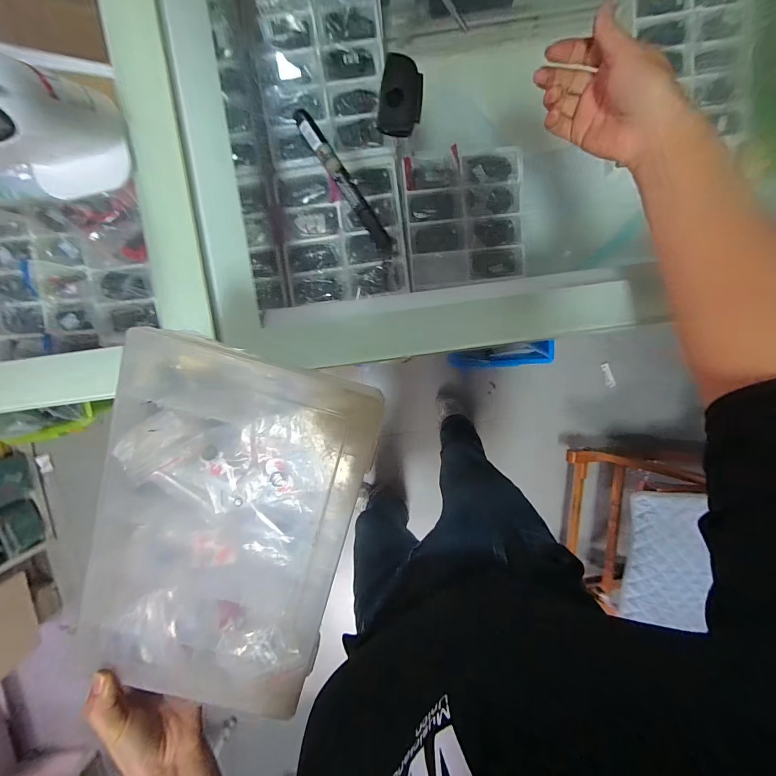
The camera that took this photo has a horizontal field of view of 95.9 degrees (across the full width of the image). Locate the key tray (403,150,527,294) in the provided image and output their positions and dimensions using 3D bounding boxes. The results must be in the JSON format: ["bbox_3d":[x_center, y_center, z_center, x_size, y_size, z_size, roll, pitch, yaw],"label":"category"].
[{"bbox_3d":[0.113,-0.252,0.528,0.170,0.038,0.189,-5,96,2],"label":"key tray"}]

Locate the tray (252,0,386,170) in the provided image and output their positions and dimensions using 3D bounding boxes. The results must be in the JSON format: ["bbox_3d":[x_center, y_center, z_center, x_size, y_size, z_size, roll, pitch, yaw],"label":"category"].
[{"bbox_3d":[-0.089,-0.437,0.464,0.165,0.019,0.238,-6,96,2],"label":"tray"}]

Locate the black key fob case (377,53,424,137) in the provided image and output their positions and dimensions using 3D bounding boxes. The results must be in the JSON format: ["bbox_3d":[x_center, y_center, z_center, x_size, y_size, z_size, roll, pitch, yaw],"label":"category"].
[{"bbox_3d":[0.012,-0.267,0.319,0.038,0.012,0.063,6,96,0],"label":"black key fob case"}]

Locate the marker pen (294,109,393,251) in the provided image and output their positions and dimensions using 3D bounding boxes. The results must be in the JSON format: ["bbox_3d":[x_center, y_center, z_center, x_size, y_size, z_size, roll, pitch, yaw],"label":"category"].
[{"bbox_3d":[-0.040,-0.193,0.328,0.015,0.009,0.142,-34,95,4],"label":"marker pen"}]

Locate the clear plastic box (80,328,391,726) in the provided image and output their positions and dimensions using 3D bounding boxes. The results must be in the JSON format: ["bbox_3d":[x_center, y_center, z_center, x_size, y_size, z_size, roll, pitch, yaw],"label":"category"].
[{"bbox_3d":[-0.119,0.106,0.254,0.170,0.025,0.263,16,96,-1],"label":"clear plastic box"}]

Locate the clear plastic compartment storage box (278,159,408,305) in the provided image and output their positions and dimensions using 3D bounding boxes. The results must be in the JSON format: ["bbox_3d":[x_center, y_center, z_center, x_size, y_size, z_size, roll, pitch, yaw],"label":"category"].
[{"bbox_3d":[-0.064,-0.220,0.498,0.171,0.024,0.181,-6,96,2],"label":"clear plastic compartment storage box"}]

